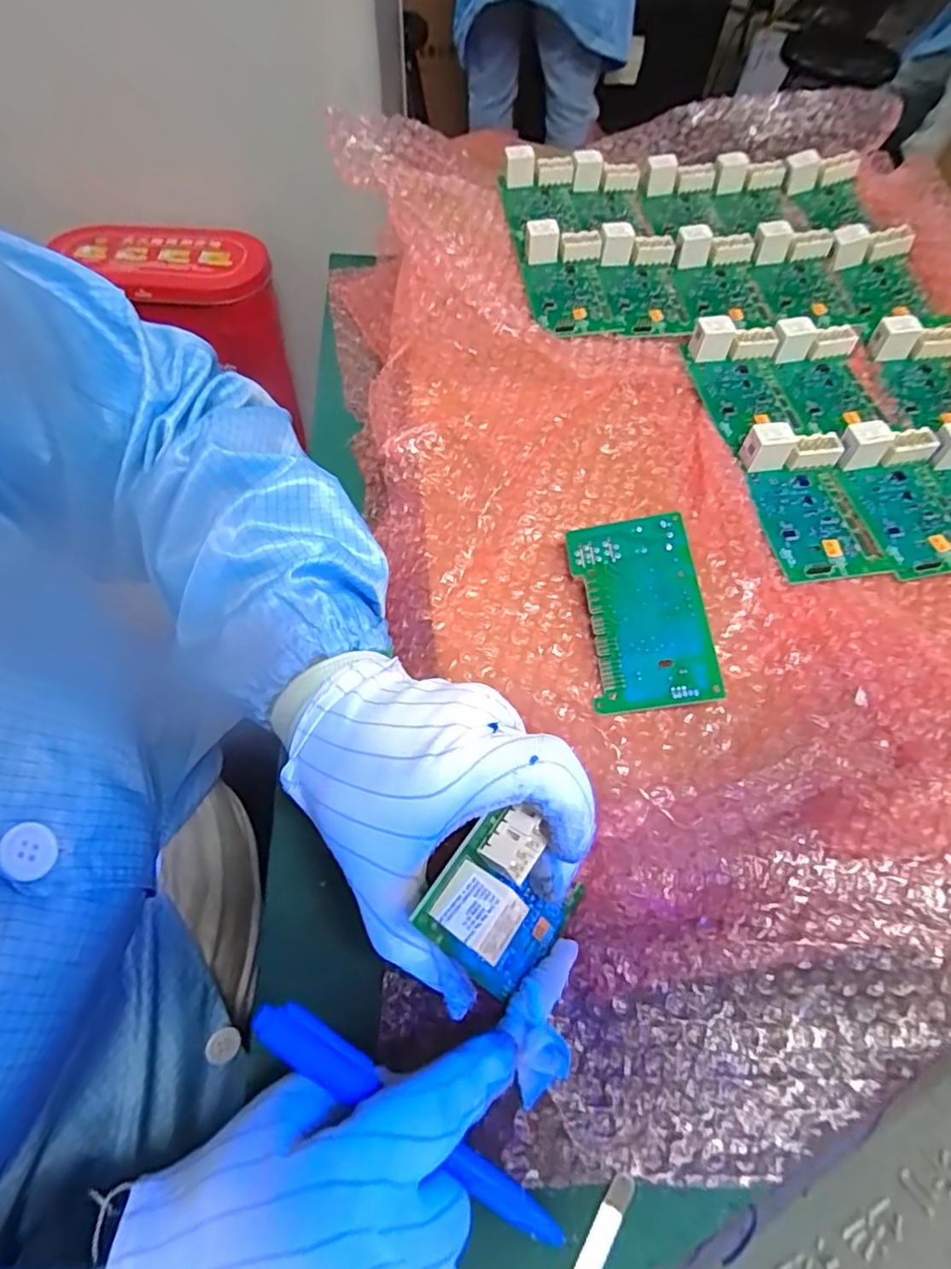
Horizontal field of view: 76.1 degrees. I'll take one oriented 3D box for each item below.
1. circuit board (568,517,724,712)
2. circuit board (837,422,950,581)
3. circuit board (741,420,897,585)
[{"bbox_3d":[0.082,-0.012,0.300,0.057,0.004,0.097,-10,68,10],"label":"circuit board"},{"bbox_3d":[0.253,-0.079,0.345,0.059,0.020,0.092,-6,62,-6],"label":"circuit board"},{"bbox_3d":[0.192,-0.076,0.341,0.056,0.022,0.092,-6,62,-6],"label":"circuit board"}]

